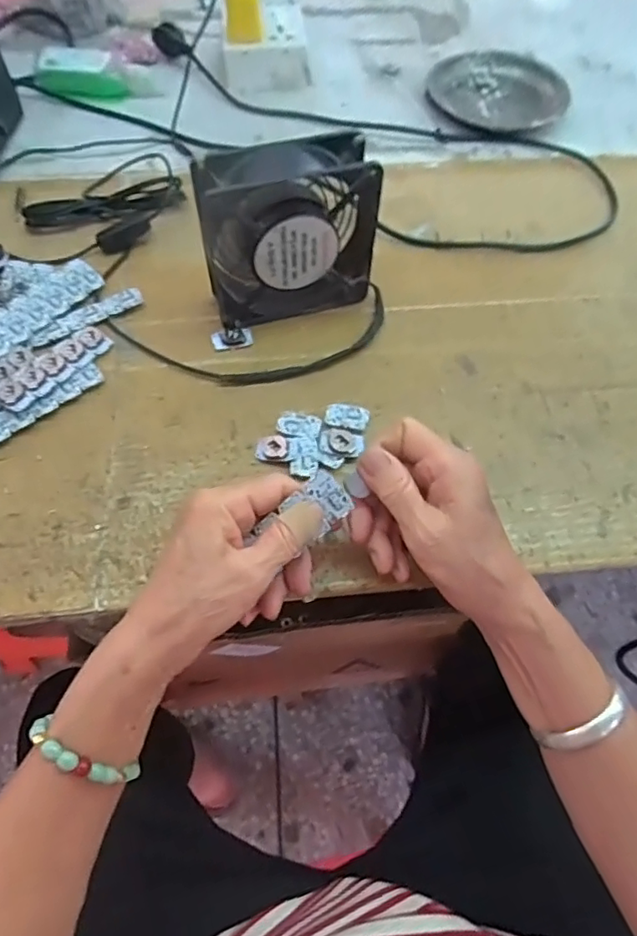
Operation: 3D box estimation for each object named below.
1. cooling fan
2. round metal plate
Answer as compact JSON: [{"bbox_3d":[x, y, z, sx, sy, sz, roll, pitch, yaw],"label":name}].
[{"bbox_3d":[-0.019,-0.163,0.412,0.122,0.115,0.042,-15,63,-11],"label":"cooling fan"},{"bbox_3d":[0.190,-0.399,0.610,0.141,0.015,0.141,1,61,-2],"label":"round metal plate"}]

